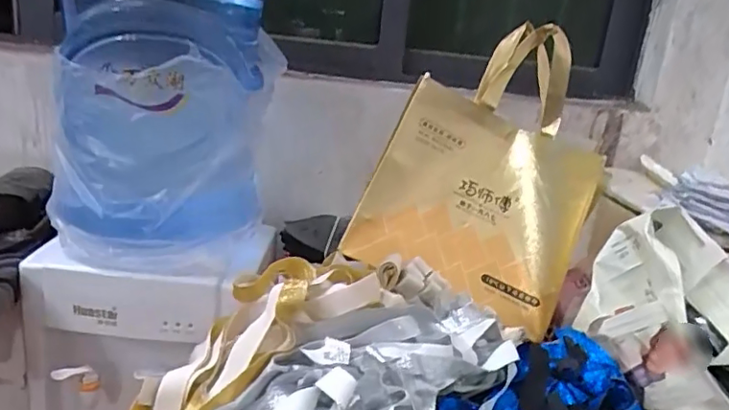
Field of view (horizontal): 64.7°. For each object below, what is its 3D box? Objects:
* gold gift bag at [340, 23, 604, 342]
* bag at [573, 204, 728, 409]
[{"bbox_3d":[0.189,-0.066,0.819,0.300,0.419,0.101,24,-8,5],"label":"gold gift bag"},{"bbox_3d":[0.381,0.150,0.678,0.230,0.213,0.180,14,18,22],"label":"bag"}]

